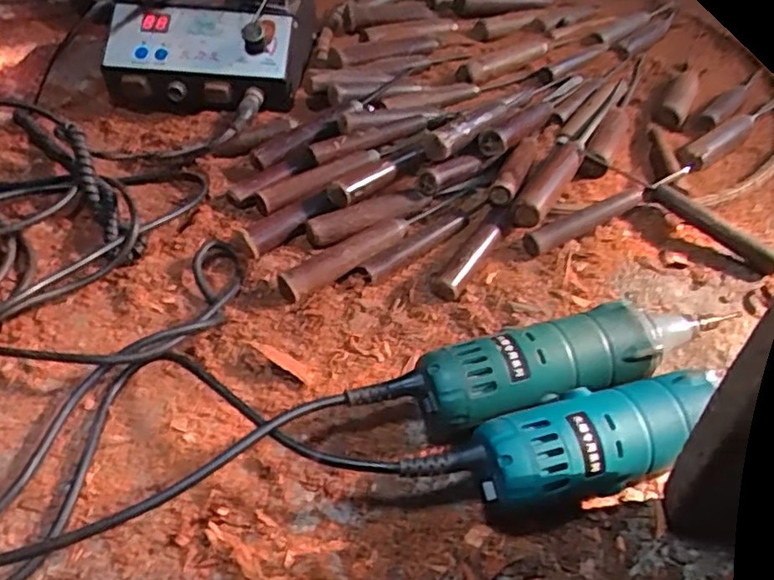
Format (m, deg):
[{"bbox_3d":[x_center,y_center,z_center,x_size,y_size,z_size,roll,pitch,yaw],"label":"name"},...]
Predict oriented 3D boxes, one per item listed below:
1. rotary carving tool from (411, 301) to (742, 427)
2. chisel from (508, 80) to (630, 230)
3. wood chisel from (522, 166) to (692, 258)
[{"bbox_3d":[0.122,0.048,0.413,0.212,0.044,0.057,-13,48,-12],"label":"rotary carving tool"},{"bbox_3d":[0.185,-0.147,0.602,0.025,0.035,0.291,24,51,21],"label":"chisel"},{"bbox_3d":[0.187,-0.070,0.543,0.176,0.021,0.022,-23,51,-21],"label":"wood chisel"}]

